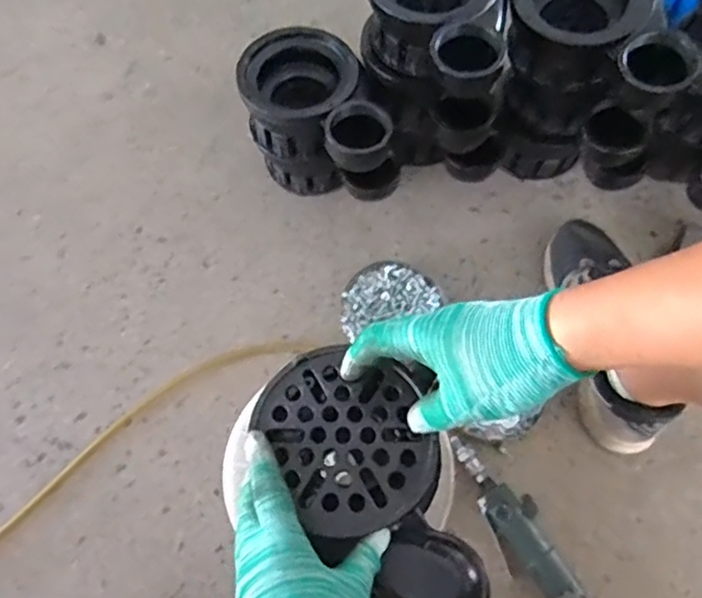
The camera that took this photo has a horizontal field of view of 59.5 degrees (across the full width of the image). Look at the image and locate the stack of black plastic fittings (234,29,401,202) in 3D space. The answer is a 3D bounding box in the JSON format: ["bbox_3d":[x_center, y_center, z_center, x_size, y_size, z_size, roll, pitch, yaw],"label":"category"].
[{"bbox_3d":[-0.031,-0.221,0.814,0.227,0.199,0.140,32,73,10],"label":"stack of black plastic fittings"}]

